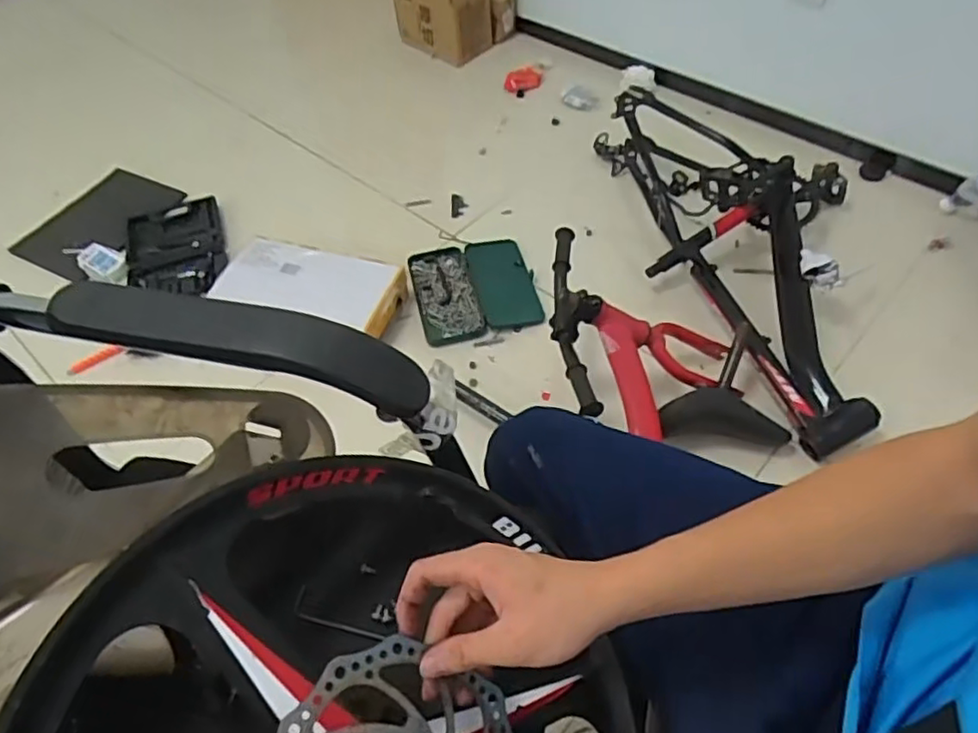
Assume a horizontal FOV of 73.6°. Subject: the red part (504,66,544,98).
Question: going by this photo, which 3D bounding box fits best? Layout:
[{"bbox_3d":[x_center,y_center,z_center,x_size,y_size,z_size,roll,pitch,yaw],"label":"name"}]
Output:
[{"bbox_3d":[0.091,-0.784,1.788,0.115,0.047,0.061,-13,53,-5],"label":"red part"}]

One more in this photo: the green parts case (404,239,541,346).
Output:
[{"bbox_3d":[-0.029,-0.158,1.354,0.246,0.033,0.254,-12,53,-5],"label":"green parts case"}]

